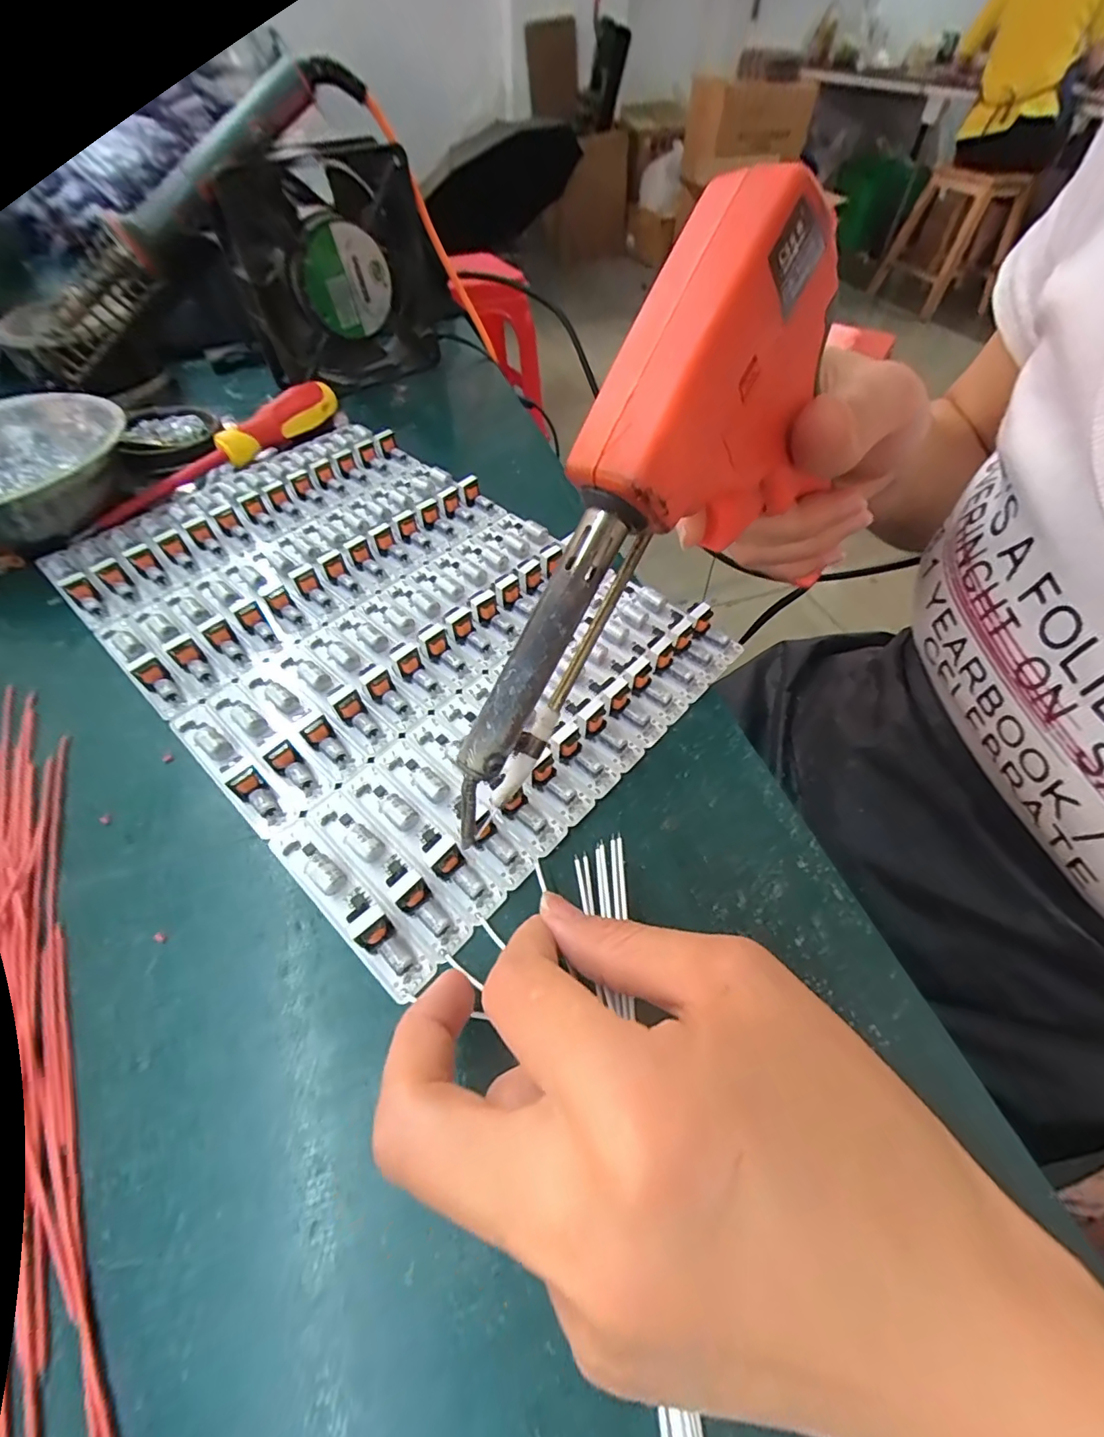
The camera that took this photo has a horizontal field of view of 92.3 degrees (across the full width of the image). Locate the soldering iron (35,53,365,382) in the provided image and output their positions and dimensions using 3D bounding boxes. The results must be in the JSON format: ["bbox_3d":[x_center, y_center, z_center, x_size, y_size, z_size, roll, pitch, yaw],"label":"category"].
[{"bbox_3d":[-0.229,-0.285,0.309,0.241,0.034,0.046,-19,50,23],"label":"soldering iron"}]

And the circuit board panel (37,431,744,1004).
[{"bbox_3d":[-0.087,-0.055,0.249,0.289,0.017,0.188,36,62,24],"label":"circuit board panel"}]

